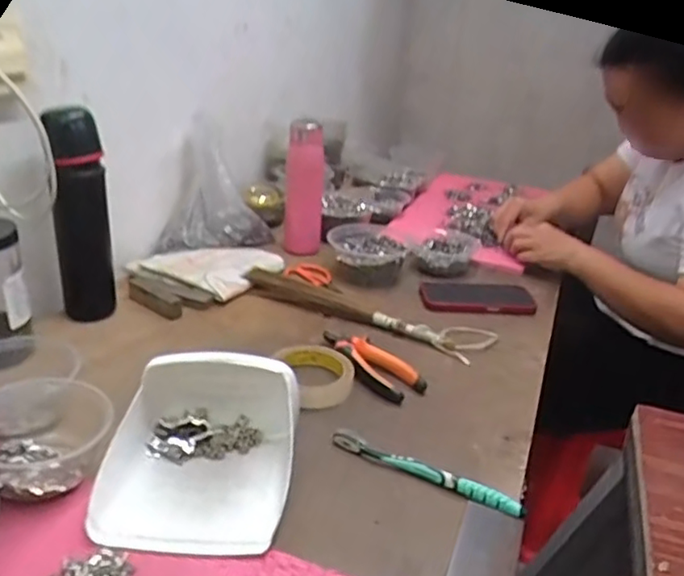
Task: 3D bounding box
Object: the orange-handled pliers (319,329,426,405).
[{"bbox_3d":[0.027,0.088,0.719,0.142,0.023,0.057,27,32,38],"label":"orange-handled pliers"}]

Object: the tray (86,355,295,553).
[{"bbox_3d":[-0.118,0.128,0.520,0.151,0.080,0.164,5,25,-2],"label":"tray"}]

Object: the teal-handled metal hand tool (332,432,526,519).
[{"bbox_3d":[0.075,0.169,0.564,0.184,0.021,0.012,18,28,24],"label":"teal-handled metal hand tool"}]

